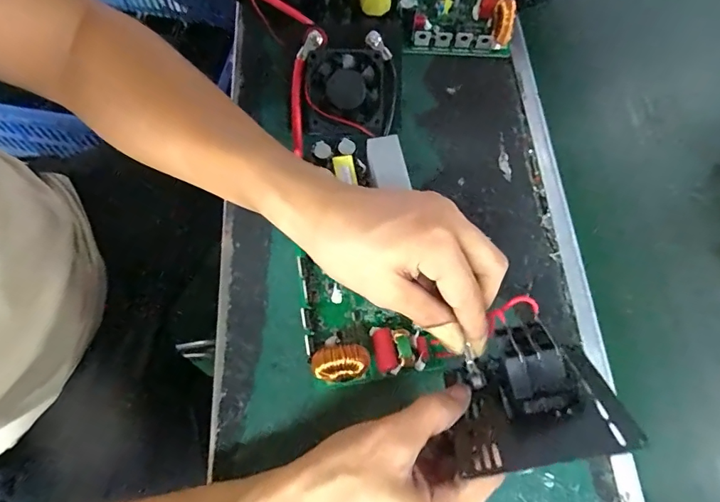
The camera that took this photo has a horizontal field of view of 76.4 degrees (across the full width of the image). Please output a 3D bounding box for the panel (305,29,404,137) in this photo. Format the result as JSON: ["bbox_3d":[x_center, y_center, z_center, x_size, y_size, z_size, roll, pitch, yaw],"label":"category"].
[{"bbox_3d":[-0.005,-0.134,0.373,0.078,0.017,0.083,1,97,-5],"label":"panel"}]

